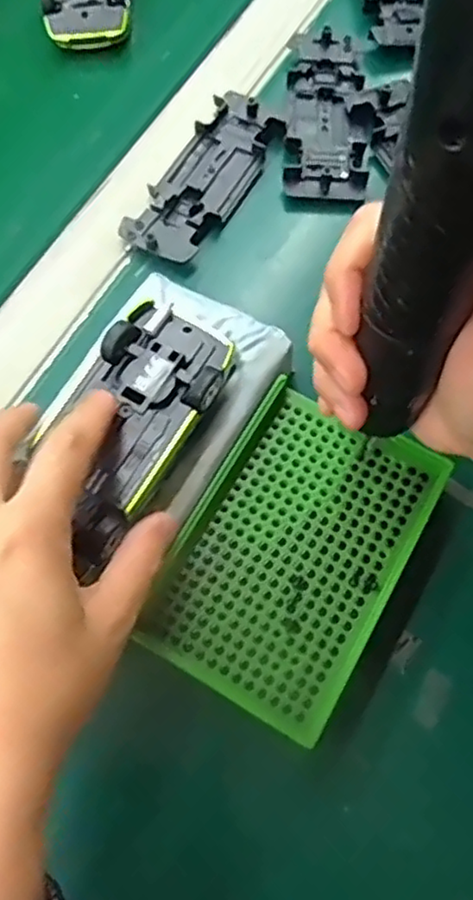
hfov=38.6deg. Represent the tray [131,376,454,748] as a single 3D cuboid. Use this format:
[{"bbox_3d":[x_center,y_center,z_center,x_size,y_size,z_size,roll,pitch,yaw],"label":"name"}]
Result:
[{"bbox_3d":[0.026,0.044,0.304,0.091,0.025,0.137,29,72,9],"label":"tray"}]

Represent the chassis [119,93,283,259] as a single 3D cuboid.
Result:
[{"bbox_3d":[-0.017,-0.157,0.388,0.045,0.012,0.121,28,71,11],"label":"chassis"}]

